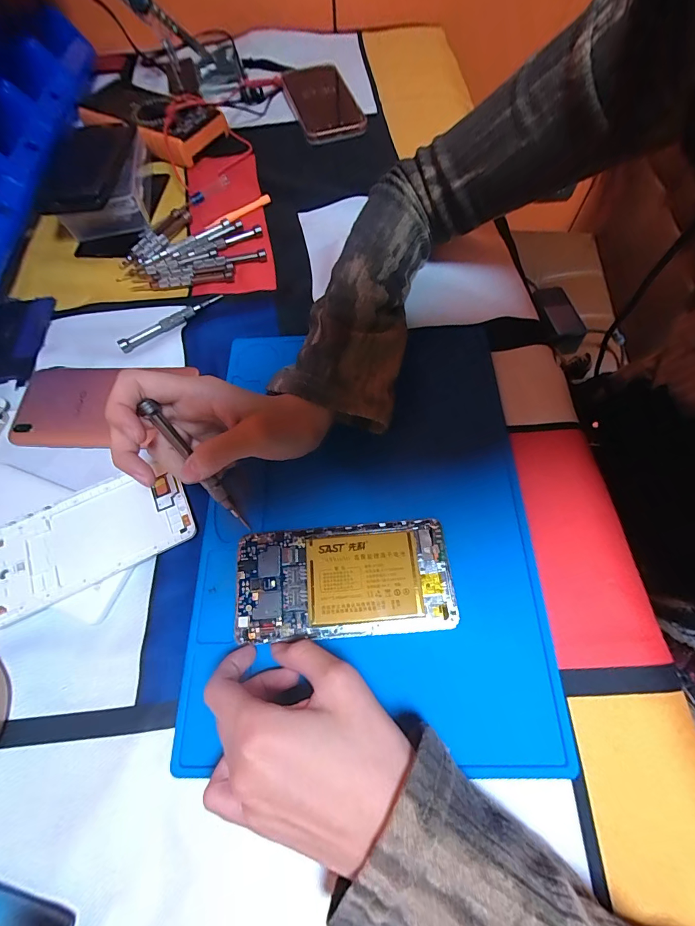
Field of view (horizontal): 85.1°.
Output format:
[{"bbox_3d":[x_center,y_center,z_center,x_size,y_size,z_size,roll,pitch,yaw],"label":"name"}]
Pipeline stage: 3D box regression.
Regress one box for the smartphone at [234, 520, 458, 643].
[{"bbox_3d":[-0.003,0.076,0.251,0.140,0.006,0.071,-5,65,0],"label":"smartphone"}]

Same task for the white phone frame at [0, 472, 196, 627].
[{"bbox_3d":[-0.184,0.053,0.271,0.141,0.011,0.069,-25,67,-9],"label":"white phone frame"}]

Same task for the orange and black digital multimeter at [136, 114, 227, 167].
[{"bbox_3d":[-0.192,-0.402,0.465,0.067,0.029,0.088,23,63,12],"label":"orange and black digital multimeter"}]

